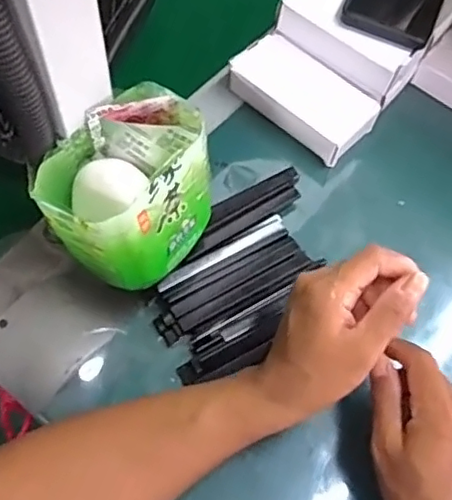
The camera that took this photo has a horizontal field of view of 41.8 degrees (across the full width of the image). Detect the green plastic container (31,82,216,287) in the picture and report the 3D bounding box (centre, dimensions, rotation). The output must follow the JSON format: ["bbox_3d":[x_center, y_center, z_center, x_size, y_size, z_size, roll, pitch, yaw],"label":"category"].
[{"bbox_3d":[-0.061,-0.040,0.389,0.083,0.084,0.108,35,66,14],"label":"green plastic container"}]

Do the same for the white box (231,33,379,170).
[{"bbox_3d":[0.069,-0.136,0.530,0.126,0.034,0.066,41,68,16],"label":"white box"}]

